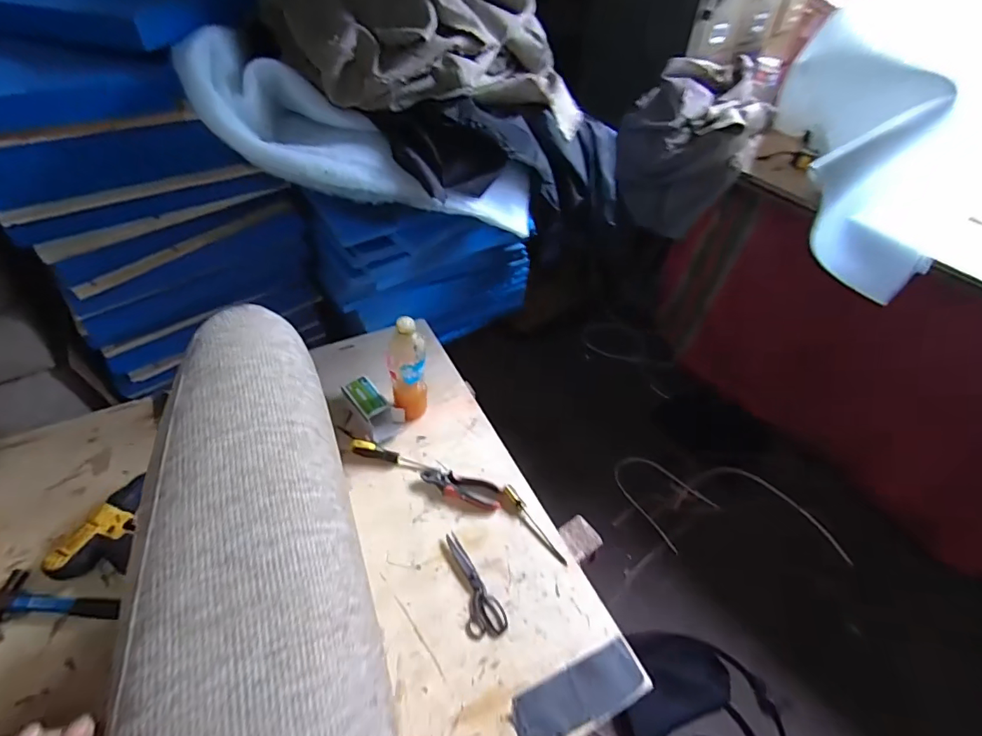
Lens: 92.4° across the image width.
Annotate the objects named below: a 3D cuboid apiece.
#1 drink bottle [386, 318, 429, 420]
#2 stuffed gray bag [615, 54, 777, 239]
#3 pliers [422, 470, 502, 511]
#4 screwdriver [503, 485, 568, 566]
[{"bbox_3d":[-0.175,0.009,0.993,0.077,0.257,0.070,-7,49,-11],"label":"drink bottle"},{"bbox_3d":[0.663,-0.754,1.600,0.424,0.430,0.400,23,50,16],"label":"stuffed gray bag"},{"bbox_3d":[-0.062,0.247,0.975,0.168,0.018,0.054,15,48,9],"label":"pliers"},{"bbox_3d":[0.086,0.312,0.944,0.023,0.018,0.190,-28,56,-26],"label":"screwdriver"}]

